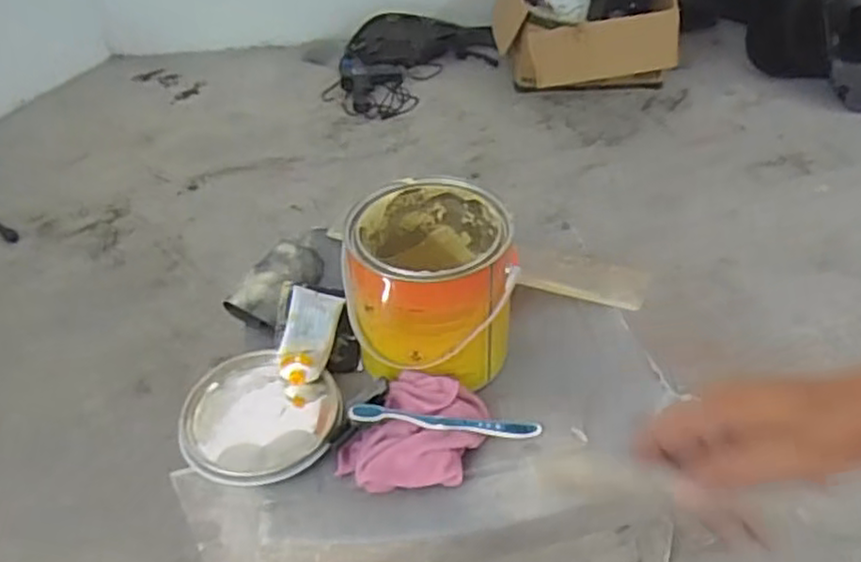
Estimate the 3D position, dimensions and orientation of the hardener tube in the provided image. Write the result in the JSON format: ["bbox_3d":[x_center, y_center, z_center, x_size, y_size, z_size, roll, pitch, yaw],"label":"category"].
[{"bbox_3d":[-0.124,0.051,0.745,0.060,0.027,0.146,-3,32,-1],"label":"hardener tube"}]

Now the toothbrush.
[{"bbox_3d":[0.016,0.127,0.640,0.182,0.016,0.015,11,41,-21],"label":"toothbrush"}]

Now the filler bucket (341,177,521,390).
[{"bbox_3d":[0.000,-0.003,0.705,0.152,0.141,0.167,-1,45,1],"label":"filler bucket"}]

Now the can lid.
[{"bbox_3d":[-0.163,0.131,0.675,0.149,0.015,0.137,-1,45,1],"label":"can lid"}]

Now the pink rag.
[{"bbox_3d":[-0.012,0.138,0.646,0.097,0.039,0.132,26,52,25],"label":"pink rag"}]

